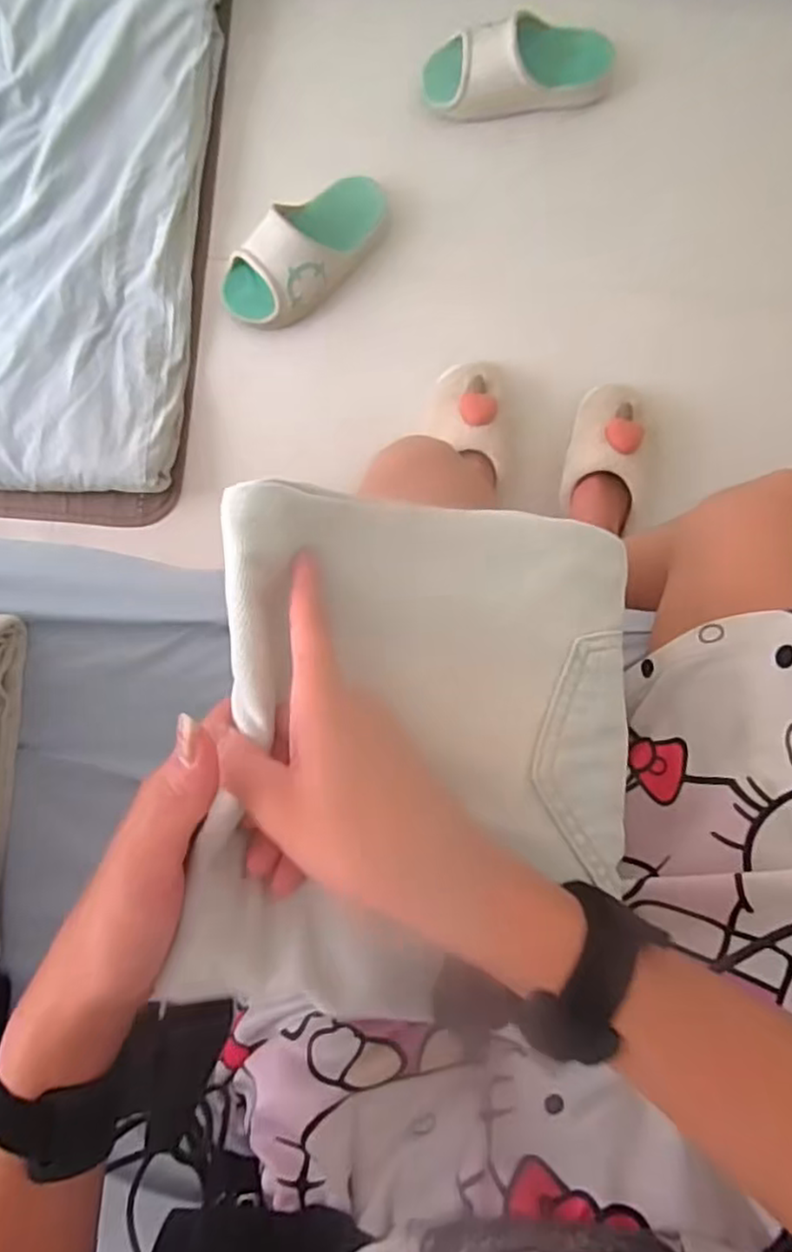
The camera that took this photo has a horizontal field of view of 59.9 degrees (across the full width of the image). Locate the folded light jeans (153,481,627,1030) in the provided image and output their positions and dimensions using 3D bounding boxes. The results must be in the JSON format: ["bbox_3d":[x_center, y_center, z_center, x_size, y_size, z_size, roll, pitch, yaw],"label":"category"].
[{"bbox_3d":[0.015,0.054,0.321,0.196,0.050,0.230,3,84,-1],"label":"folded light jeans"}]

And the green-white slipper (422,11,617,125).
[{"bbox_3d":[0.175,-0.784,0.964,0.276,0.079,0.108,-11,86,0],"label":"green-white slipper"}]

